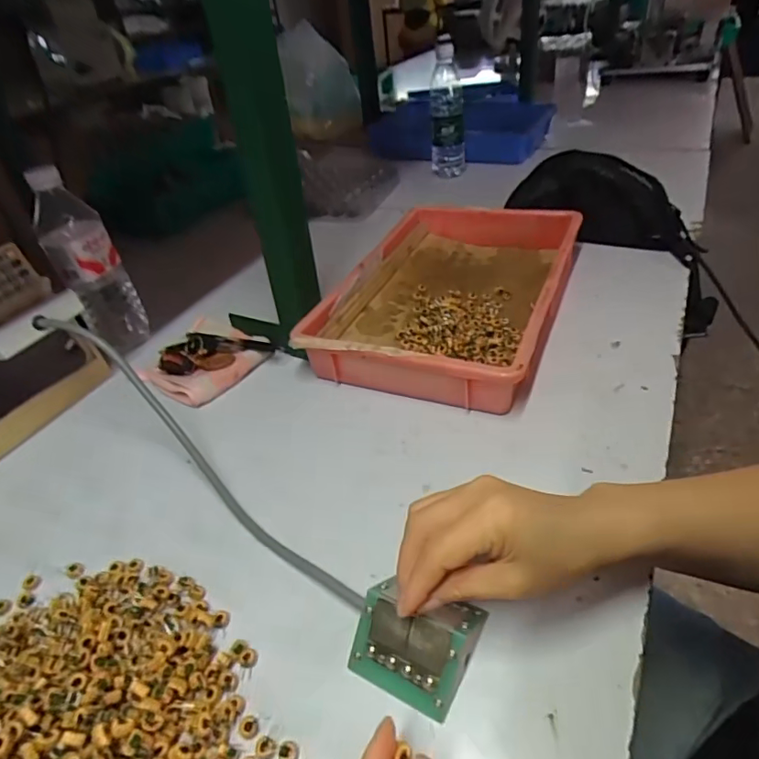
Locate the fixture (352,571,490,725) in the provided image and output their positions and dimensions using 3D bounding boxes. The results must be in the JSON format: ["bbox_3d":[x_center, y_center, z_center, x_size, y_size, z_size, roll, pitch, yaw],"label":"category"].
[{"bbox_3d":[0.021,0.162,0.319,0.072,0.043,0.055,15,45,24],"label":"fixture"}]

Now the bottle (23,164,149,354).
[{"bbox_3d":[-0.345,-0.139,0.607,0.070,0.199,0.053,-26,42,-22],"label":"bottle"}]

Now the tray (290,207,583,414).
[{"bbox_3d":[0.091,-0.113,0.626,0.241,0.062,0.362,12,43,23],"label":"tray"}]

